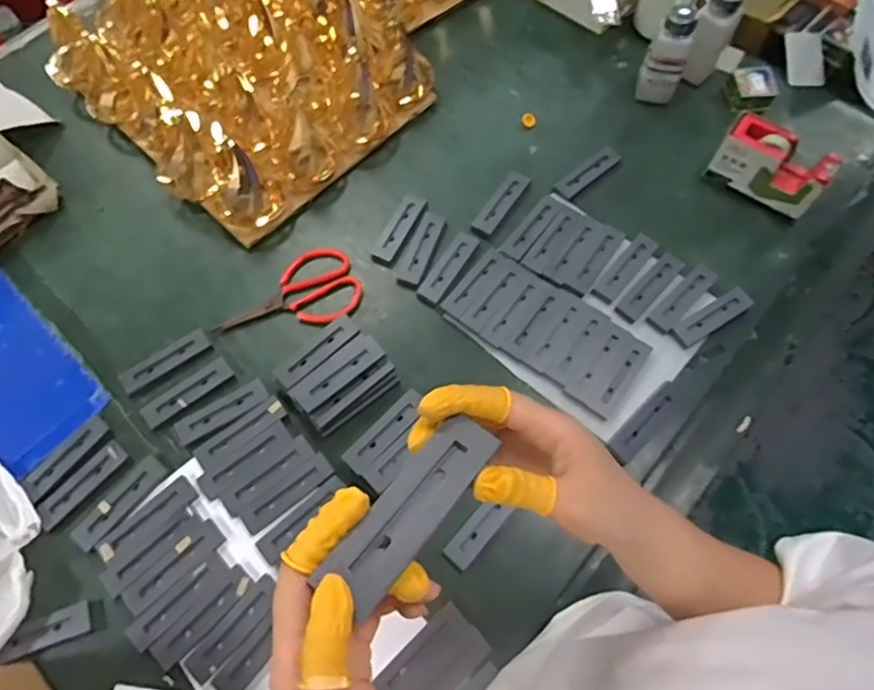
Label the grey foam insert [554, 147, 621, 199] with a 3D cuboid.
[{"bbox_3d":[0.208,-0.238,0.803,0.105,0.011,0.033,-38,73,-13],"label":"grey foam insert"}]

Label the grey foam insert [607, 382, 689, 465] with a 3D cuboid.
[{"bbox_3d":[0.241,0.087,0.661,0.117,0.012,0.038,-42,93,-21],"label":"grey foam insert"}]

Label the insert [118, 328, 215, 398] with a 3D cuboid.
[{"bbox_3d":[-0.324,0.021,0.695,0.106,0.009,0.038,-37,73,-12],"label":"insert"}]

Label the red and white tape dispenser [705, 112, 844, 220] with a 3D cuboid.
[{"bbox_3d":[0.434,-0.231,0.755,0.132,0.077,0.056,38,74,14],"label":"red and white tape dispenser"}]

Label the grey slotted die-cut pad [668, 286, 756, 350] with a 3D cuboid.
[{"bbox_3d":[0.335,-0.034,0.706,0.113,0.007,0.030,-30,72,-10],"label":"grey slotted die-cut pad"}]

